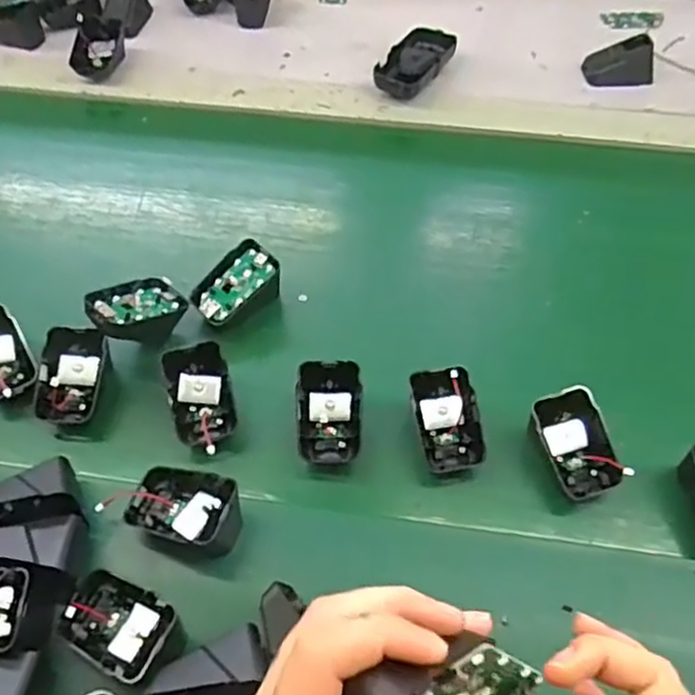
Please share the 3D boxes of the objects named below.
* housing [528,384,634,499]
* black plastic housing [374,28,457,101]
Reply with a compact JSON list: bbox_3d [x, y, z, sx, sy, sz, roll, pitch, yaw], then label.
[{"bbox_3d":[0.151,0.066,0.459,0.047,0.040,0.063,-18,56,-9],"label":"housing"},{"bbox_3d":[0.072,-0.294,0.709,0.052,0.028,0.116,24,59,16],"label":"black plastic housing"}]

